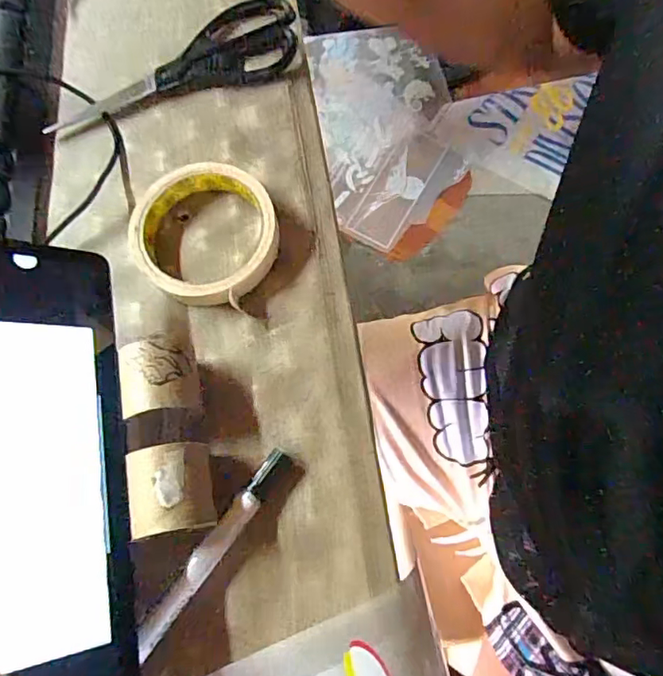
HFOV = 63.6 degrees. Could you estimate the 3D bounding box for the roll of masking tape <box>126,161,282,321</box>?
[{"bbox_3d":[-0.081,-0.067,0.343,0.094,0.025,0.093,0,74,1],"label":"roll of masking tape"}]

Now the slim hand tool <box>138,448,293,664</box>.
[{"bbox_3d":[-0.063,0.112,0.288,0.013,0.013,0.122,35,77,10],"label":"slim hand tool"}]

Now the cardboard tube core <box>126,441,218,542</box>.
[{"bbox_3d":[-0.082,0.079,0.283,0.038,0.039,0.044,-15,74,-3],"label":"cardboard tube core"}]

